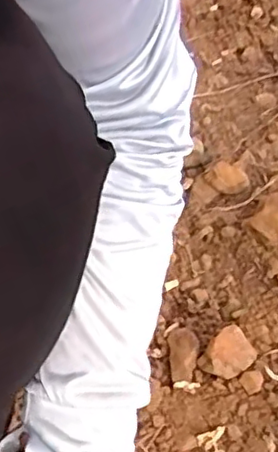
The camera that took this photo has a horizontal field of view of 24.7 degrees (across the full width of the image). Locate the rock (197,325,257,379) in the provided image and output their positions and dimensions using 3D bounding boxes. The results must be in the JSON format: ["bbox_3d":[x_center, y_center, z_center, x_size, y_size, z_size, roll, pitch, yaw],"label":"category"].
[{"bbox_3d":[0.092,0.131,0.651,0.051,0.026,0.044,-29,54,-25],"label":"rock"}]

